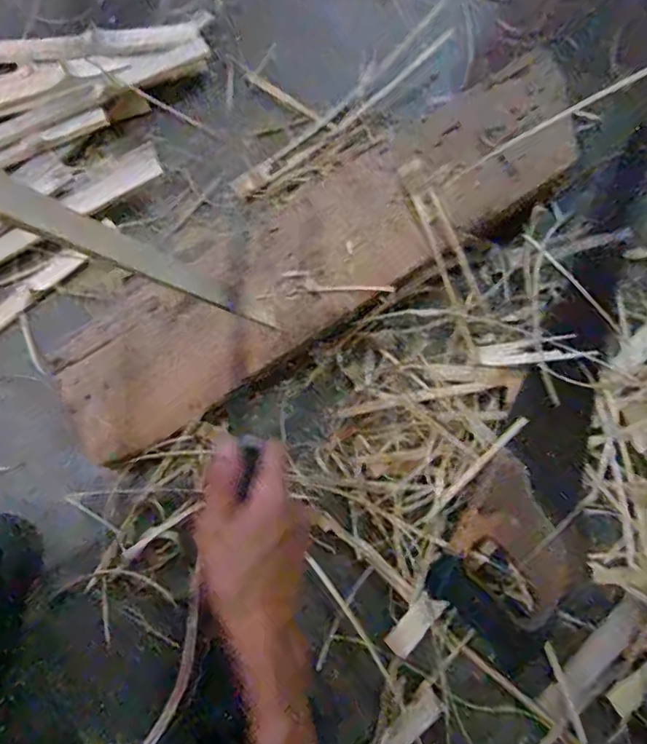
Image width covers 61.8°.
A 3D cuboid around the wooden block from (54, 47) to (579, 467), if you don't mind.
[{"bbox_3d":[0.004,-0.108,0.500,0.523,0.056,0.128,-31,81,-5],"label":"wooden block"}]

